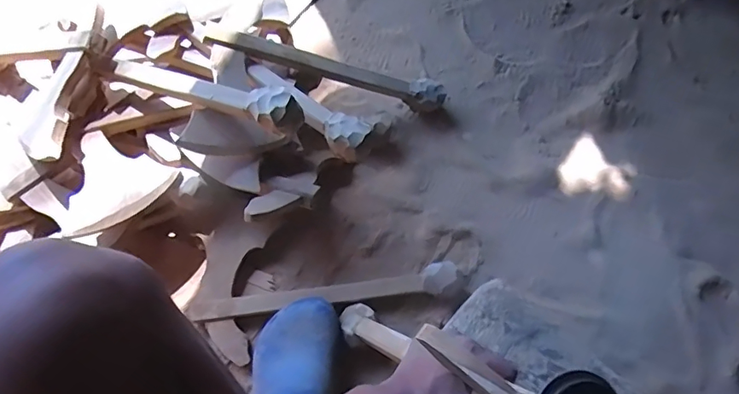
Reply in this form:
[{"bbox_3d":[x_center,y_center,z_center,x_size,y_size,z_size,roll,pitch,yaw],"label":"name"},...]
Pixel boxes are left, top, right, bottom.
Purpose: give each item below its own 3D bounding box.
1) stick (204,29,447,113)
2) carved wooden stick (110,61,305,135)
[{"bbox_3d":[-0.045,-0.197,0.752,0.379,0.041,0.043,10,69,-26],"label":"stick"},{"bbox_3d":[-0.223,-0.140,0.658,0.315,0.056,0.049,18,70,26],"label":"carved wooden stick"}]

